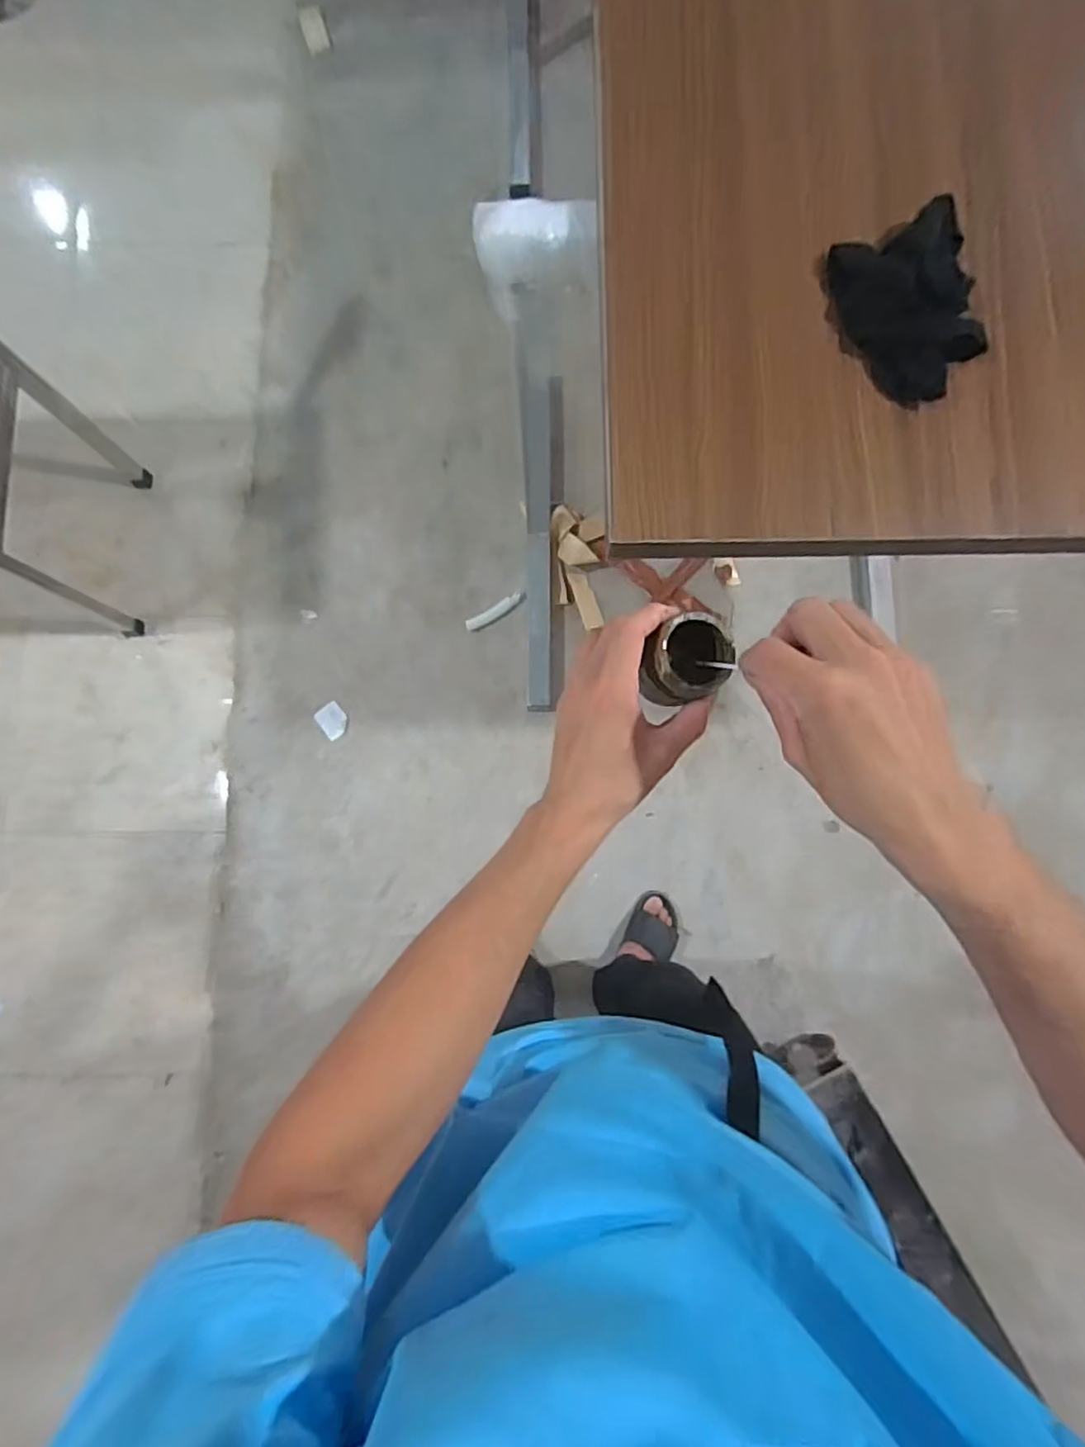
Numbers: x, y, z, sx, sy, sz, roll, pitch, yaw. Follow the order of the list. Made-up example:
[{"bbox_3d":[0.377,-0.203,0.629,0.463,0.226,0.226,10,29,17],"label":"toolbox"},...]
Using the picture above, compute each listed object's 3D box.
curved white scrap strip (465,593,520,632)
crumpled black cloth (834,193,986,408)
[{"bbox_3d":[-0.106,-0.245,1.430,0.138,0.011,0.028,-34,82,-14],"label":"curved white scrap strip"},{"bbox_3d":[0.352,-0.396,0.613,0.129,0.048,0.179,-12,83,-2],"label":"crumpled black cloth"}]

